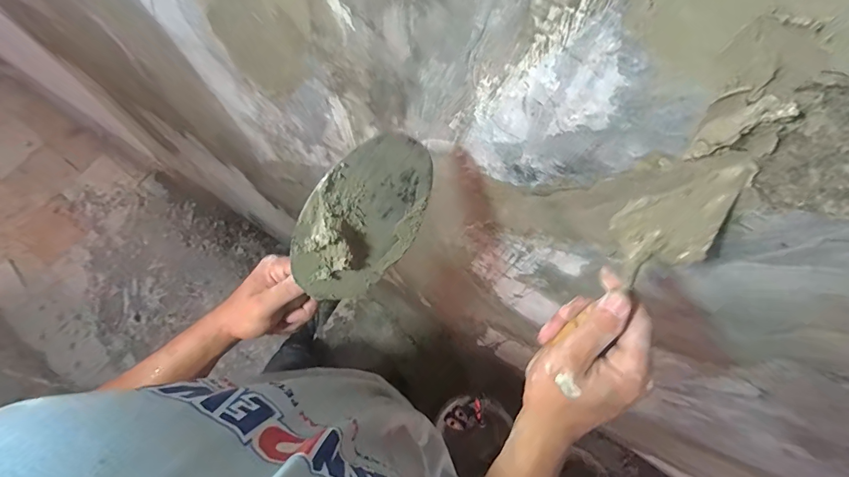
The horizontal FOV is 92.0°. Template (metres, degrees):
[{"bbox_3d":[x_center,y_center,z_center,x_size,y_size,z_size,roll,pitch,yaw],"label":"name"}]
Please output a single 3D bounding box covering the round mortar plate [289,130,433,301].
[{"bbox_3d":[-0.052,-0.012,0.360,0.163,0.102,0.012,-61,37,18],"label":"round mortar plate"}]

